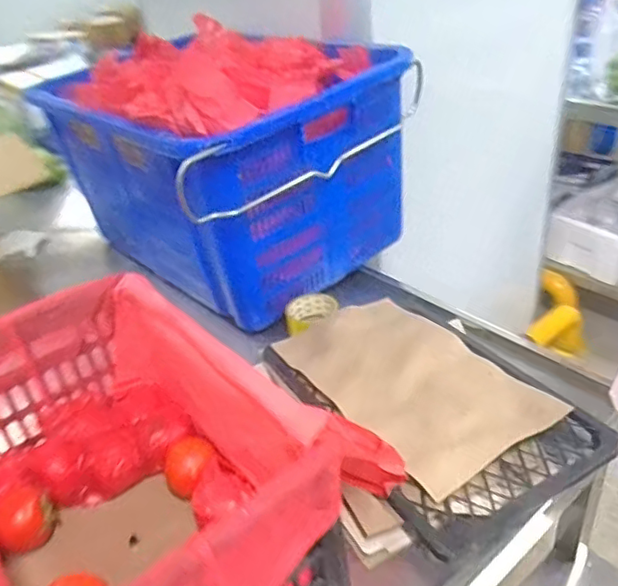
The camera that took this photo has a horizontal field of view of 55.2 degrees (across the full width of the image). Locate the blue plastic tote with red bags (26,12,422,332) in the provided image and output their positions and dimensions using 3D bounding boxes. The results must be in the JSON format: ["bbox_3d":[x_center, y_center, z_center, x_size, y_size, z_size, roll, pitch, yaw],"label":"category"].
[{"bbox_3d":[-0.172,-0.259,1.138,0.466,0.384,0.612,-29,38,-32],"label":"blue plastic tote with red bags"}]

